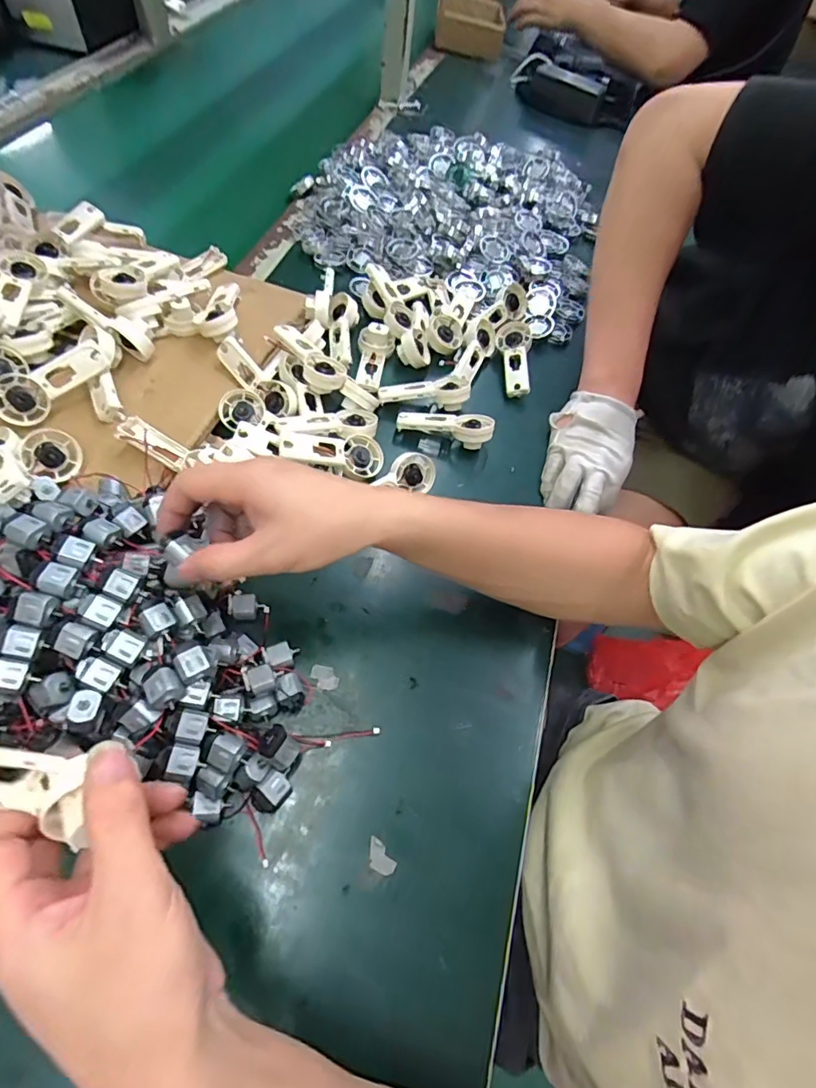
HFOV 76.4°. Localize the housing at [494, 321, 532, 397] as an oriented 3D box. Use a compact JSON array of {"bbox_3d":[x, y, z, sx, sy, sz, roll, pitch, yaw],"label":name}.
[{"bbox_3d":[0.115,-0.205,0.573,0.036,0.033,0.096,9,58,-3],"label":"housing"}]

